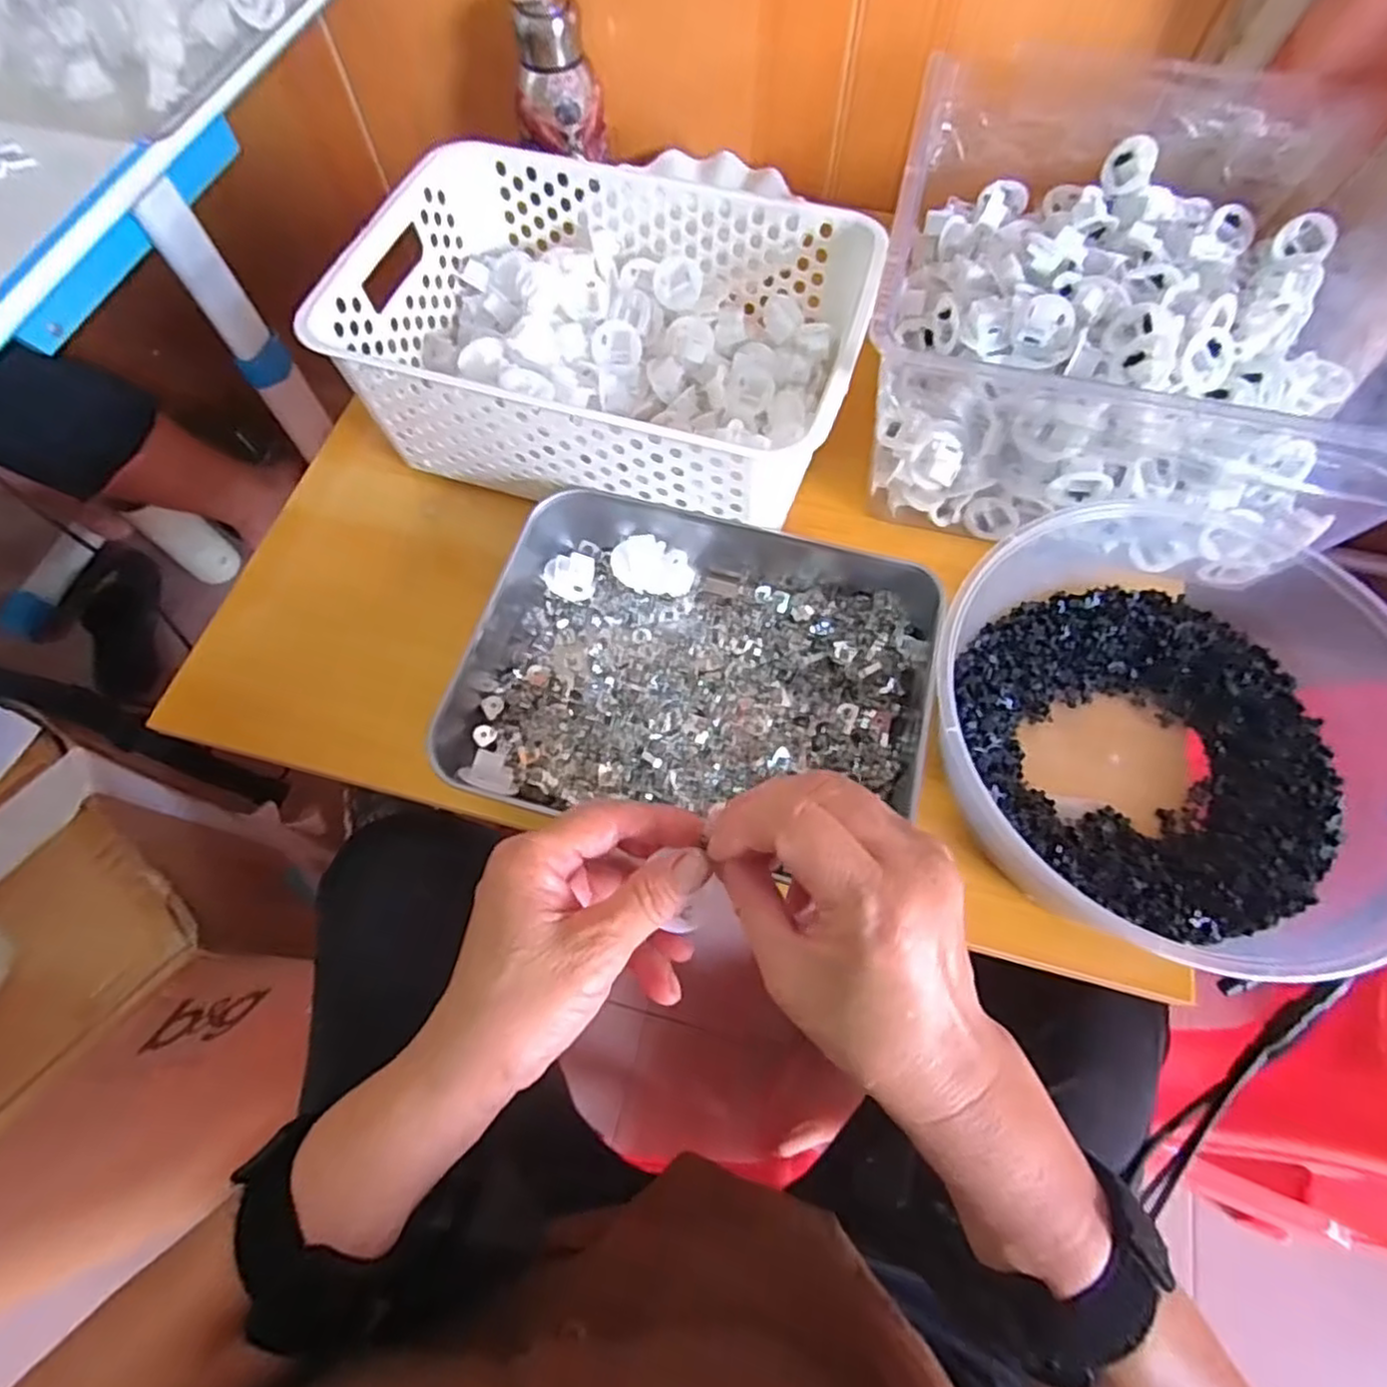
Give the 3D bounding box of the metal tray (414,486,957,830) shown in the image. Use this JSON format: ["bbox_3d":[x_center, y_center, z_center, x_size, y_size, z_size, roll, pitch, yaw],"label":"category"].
[{"bbox_3d":[0.004,-0.014,0.409,0.264,0.042,0.209,8,67,5],"label":"metal tray"}]

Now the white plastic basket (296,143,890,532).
[{"bbox_3d":[-0.053,-0.223,0.457,0.303,0.104,0.205,15,67,7],"label":"white plastic basket"}]

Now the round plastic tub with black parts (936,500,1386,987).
[{"bbox_3d":[0.254,0.007,0.373,0.224,0.077,0.248,17,67,8],"label":"round plastic tub with black parts"}]

